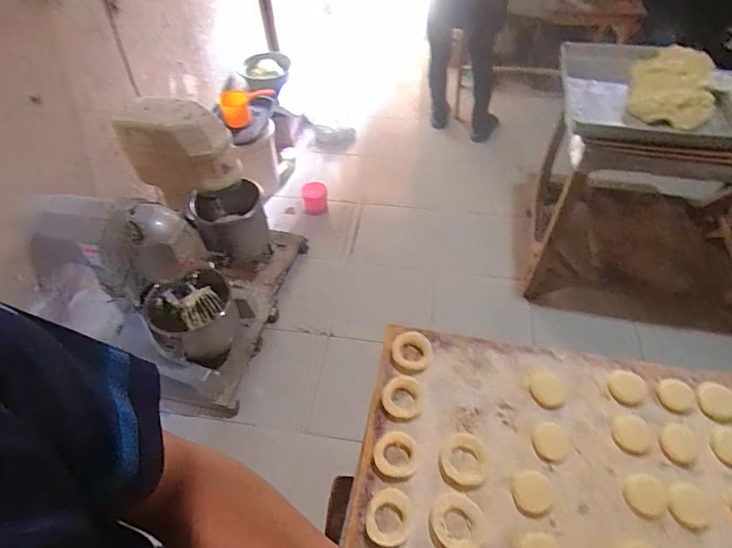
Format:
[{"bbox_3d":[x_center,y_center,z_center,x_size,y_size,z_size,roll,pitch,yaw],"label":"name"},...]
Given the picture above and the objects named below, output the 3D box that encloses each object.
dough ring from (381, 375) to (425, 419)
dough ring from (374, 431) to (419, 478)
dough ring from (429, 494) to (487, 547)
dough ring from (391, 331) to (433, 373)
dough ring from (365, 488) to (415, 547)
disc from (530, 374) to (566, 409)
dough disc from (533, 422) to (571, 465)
[{"bbox_3d":[0.055,0.187,0.690,0.061,0.009,0.065,-1,50,1],"label":"dough ring"},{"bbox_3d":[0.042,0.252,0.638,0.060,0.007,0.059,-1,50,1],"label":"dough ring"},{"bbox_3d":[0.116,0.320,0.578,0.072,0.008,0.070,-1,50,1],"label":"dough ring"},{"bbox_3d":[0.073,0.124,0.732,0.062,0.013,0.066,-1,50,1],"label":"dough ring"},{"bbox_3d":[0.031,0.310,0.584,0.060,0.009,0.065,-1,50,1],"label":"dough ring"},{"bbox_3d":[0.274,0.177,0.689,0.050,0.006,0.051,-1,50,1],"label":"disc"},{"bbox_3d":[0.260,0.237,0.641,0.050,0.004,0.055,-1,50,1],"label":"dough disc"}]

